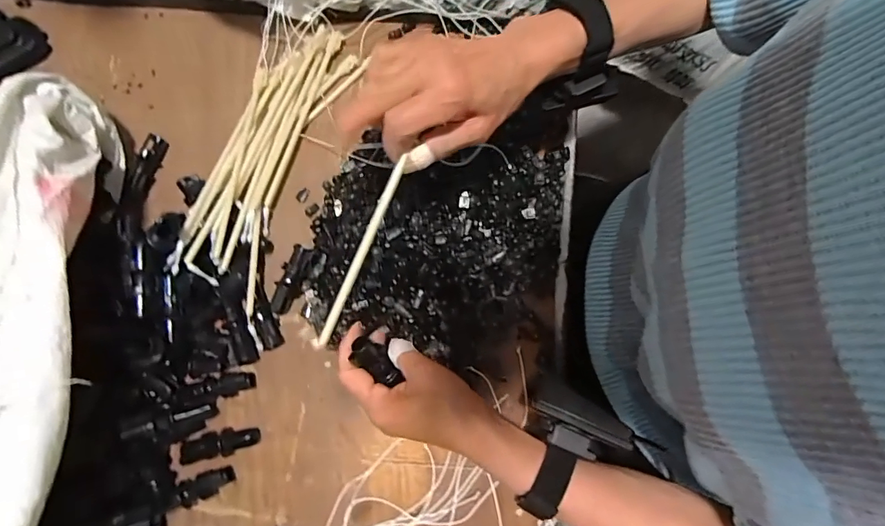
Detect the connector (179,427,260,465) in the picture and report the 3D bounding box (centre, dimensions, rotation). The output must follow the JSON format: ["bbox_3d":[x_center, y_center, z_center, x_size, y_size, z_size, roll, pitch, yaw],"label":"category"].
[{"bbox_3d":[-0.208,0.168,0.425,0.067,0.019,0.023,-15,79,-2],"label":"connector"}]

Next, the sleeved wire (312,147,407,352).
[{"bbox_3d":[-0.062,-0.002,0.332,0.010,0.009,0.141,25,92,4],"label":"sleeved wire"}]

